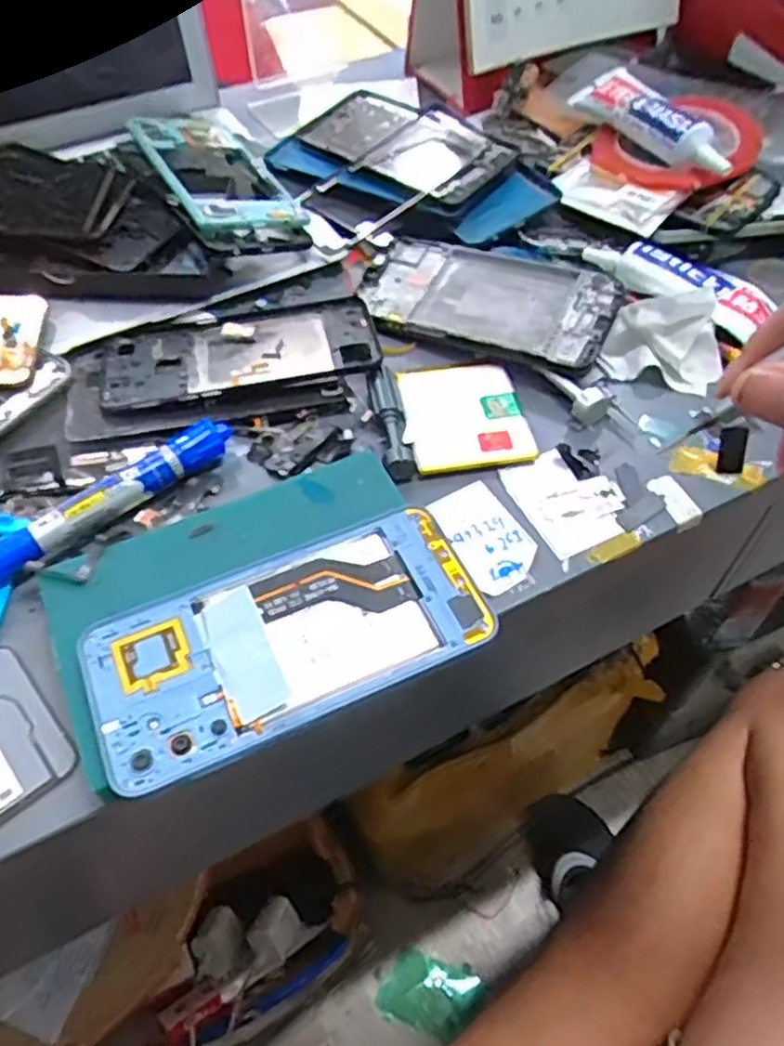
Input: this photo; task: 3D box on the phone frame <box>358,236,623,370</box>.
[{"bbox_3d":[0.053,-0.134,0.440,0.154,0.006,0.073,21,67,22],"label":"phone frame"}]

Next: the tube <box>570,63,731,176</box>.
[{"bbox_3d":[0.181,-0.277,0.507,0.042,0.026,0.143,-22,56,-15],"label":"tube"}]

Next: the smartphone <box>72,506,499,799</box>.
[{"bbox_3d":[-0.042,0.045,0.300,0.159,0.011,0.077,-23,58,-15],"label":"smartphone"}]

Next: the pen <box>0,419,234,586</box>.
[{"bbox_3d":[-0.136,-0.012,0.357,0.135,0.016,0.017,-36,61,-23],"label":"pen"}]

